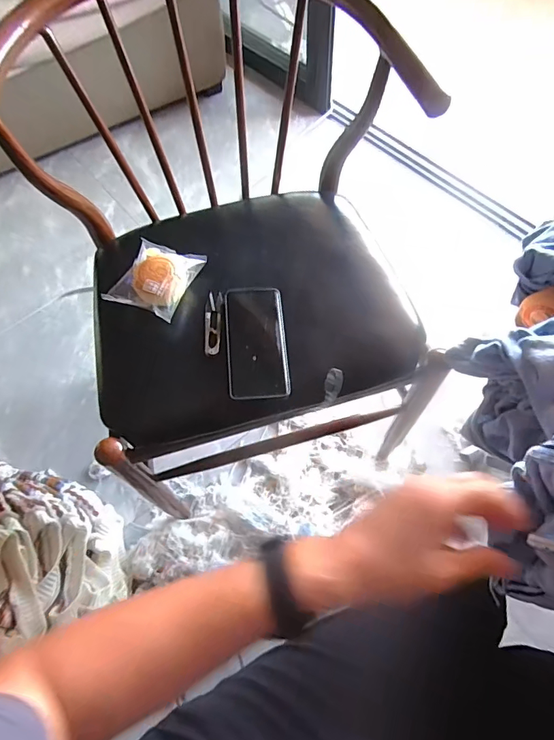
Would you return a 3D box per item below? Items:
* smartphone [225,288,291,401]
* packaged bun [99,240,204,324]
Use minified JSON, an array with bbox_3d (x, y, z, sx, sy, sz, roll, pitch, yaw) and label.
[{"bbox_3d":[-0.027,-0.040,0.585,0.076,0.017,0.162,-5,61,0],"label":"smartphone"},{"bbox_3d":[-0.167,-0.127,0.620,0.092,0.053,0.122,20,64,13],"label":"packaged bun"}]

